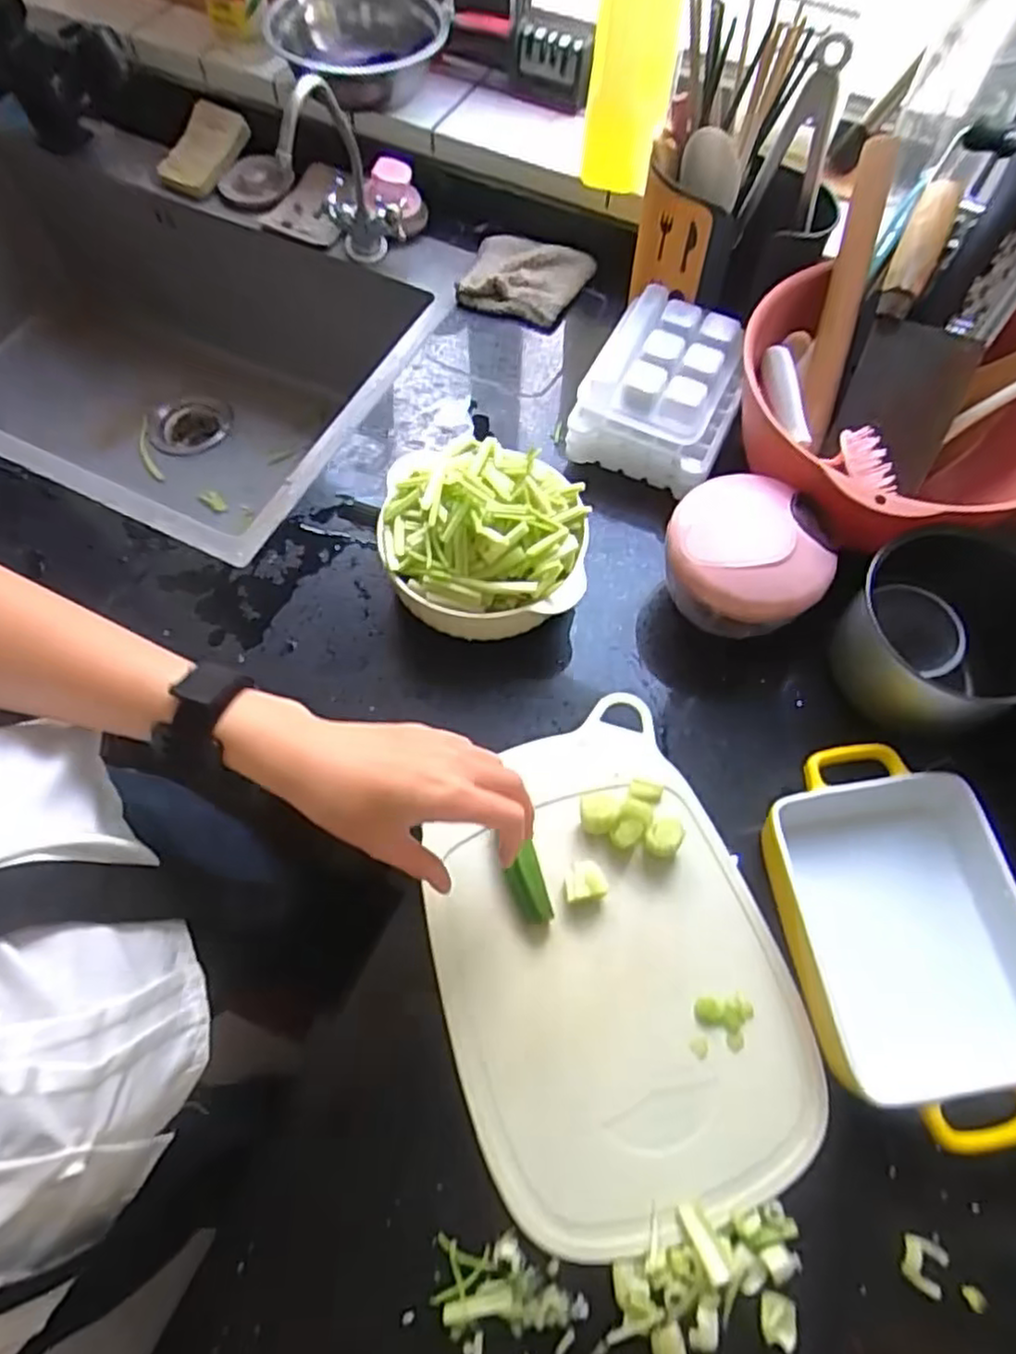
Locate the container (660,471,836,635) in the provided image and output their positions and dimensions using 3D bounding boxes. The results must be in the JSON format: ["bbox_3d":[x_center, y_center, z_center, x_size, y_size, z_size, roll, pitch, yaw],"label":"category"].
[{"bbox_3d":[0.176,-0.085,0.554,0.109,0.094,0.112,0,64,-1],"label":"container"}]

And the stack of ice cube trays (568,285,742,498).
[{"bbox_3d":[0.138,-0.244,0.636,0.121,0.086,0.147,26,67,12],"label":"stack of ice cube trays"}]

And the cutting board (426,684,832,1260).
[{"bbox_3d":[0.064,0.176,0.467,0.213,0.023,0.301,-15,65,-7],"label":"cutting board"}]

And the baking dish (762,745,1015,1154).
[{"bbox_3d":[0.257,0.161,0.463,0.149,0.039,0.227,-8,64,-3],"label":"baking dish"}]

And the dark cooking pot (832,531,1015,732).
[{"bbox_3d":[0.323,-0.031,0.524,0.138,0.090,0.116,12,65,6],"label":"dark cooking pot"}]

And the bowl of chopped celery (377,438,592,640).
[{"bbox_3d":[-0.021,-0.103,0.558,0.162,0.103,0.135,19,66,8],"label":"bowl of chopped celery"}]

